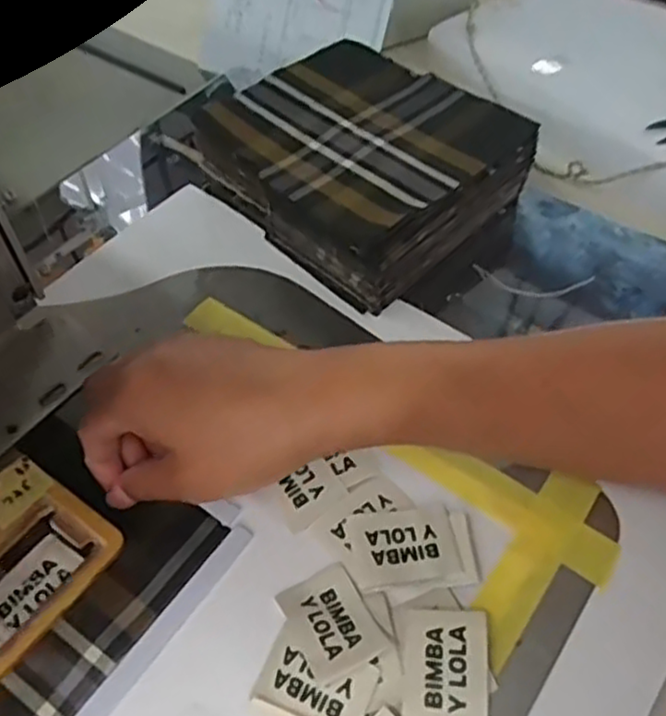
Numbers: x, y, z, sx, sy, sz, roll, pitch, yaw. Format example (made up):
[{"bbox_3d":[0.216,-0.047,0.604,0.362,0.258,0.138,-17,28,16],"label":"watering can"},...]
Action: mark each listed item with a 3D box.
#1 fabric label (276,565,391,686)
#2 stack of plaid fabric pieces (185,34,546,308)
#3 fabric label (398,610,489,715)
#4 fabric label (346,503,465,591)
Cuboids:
[{"bbox_3d":[0.000,0.114,0.309,0.034,0.007,0.045,-25,55,-17],"label":"fabric label"},{"bbox_3d":[0.017,-0.127,0.462,0.168,0.061,0.153,36,60,26],"label":"stack of plaid fabric pieces"},{"bbox_3d":[0.047,0.130,0.297,0.036,0.006,0.047,0,58,3],"label":"fabric label"},{"bbox_3d":[0.034,0.087,0.333,0.049,0.004,0.039,-8,52,-5],"label":"fabric label"}]

